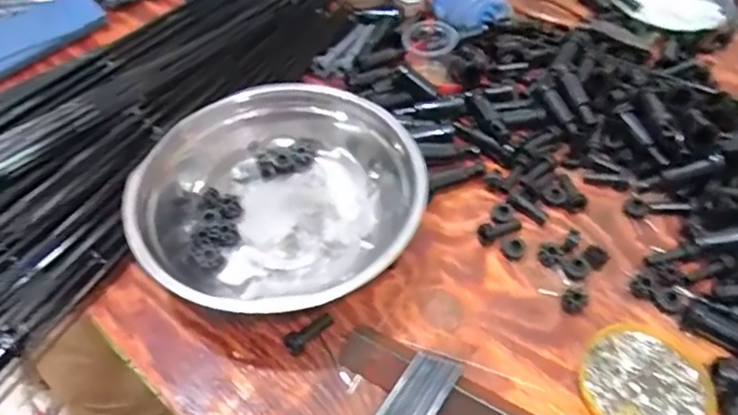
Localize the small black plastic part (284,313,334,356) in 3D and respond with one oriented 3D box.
[{"bbox_3d":[-0.043,0.090,0.411,0.038,0.014,0.011,-34,57,-23],"label":"small black plastic part"}]

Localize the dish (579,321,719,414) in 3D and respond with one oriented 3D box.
[{"bbox_3d":[0.189,0.121,0.388,0.081,0.006,0.083,-1,51,1],"label":"dish"}]

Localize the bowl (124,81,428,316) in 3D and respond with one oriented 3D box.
[{"bbox_3d":[-0.068,-0.004,0.457,0.219,0.068,0.195,19,54,17],"label":"bowl"}]

